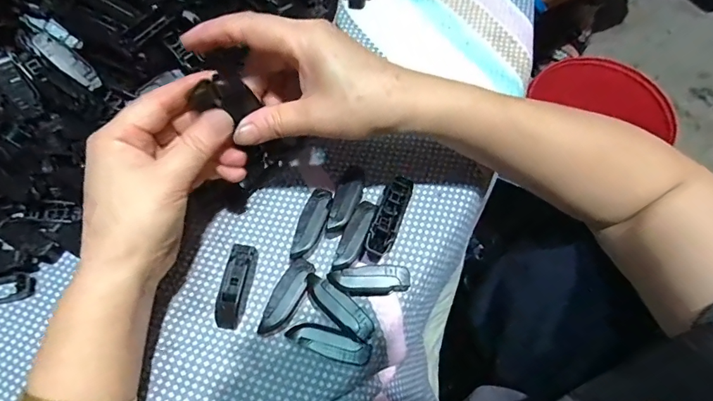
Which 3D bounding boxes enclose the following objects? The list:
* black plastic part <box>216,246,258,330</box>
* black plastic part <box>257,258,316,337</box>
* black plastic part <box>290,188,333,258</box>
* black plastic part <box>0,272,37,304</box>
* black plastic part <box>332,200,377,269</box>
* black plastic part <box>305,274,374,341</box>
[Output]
[{"bbox_3d":[-0.083,0.059,0.293,0.016,0.015,0.055,8,67,5],"label":"black plastic part"},{"bbox_3d":[-0.047,0.066,0.288,0.019,0.016,0.054,26,69,12],"label":"black plastic part"},{"bbox_3d":[-0.033,0.018,0.309,0.018,0.017,0.053,21,68,10],"label":"black plastic part"},{"bbox_3d":[-0.253,0.062,0.293,0.056,0.009,0.019,-12,67,-4],"label":"black plastic part"},{"bbox_3d":[-0.002,0.026,0.303,0.016,0.018,0.053,21,68,10],"label":"black plastic part"},{"bbox_3d":[-0.012,0.070,0.283,0.055,0.020,0.020,42,73,17],"label":"black plastic part"}]

